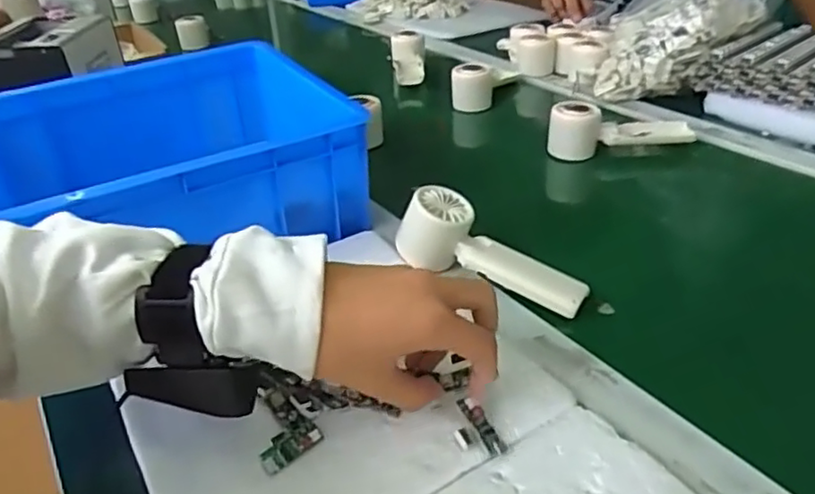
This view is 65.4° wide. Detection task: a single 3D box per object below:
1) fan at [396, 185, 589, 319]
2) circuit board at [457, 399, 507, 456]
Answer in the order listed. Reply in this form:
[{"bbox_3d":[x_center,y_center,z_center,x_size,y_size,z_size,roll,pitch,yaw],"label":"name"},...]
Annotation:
[{"bbox_3d":[0.071,0.009,0.536,0.165,0.054,0.062,29,41,15],"label":"fan"},{"bbox_3d":[0.045,0.107,0.380,0.009,0.006,0.039,-27,73,-33],"label":"circuit board"}]

